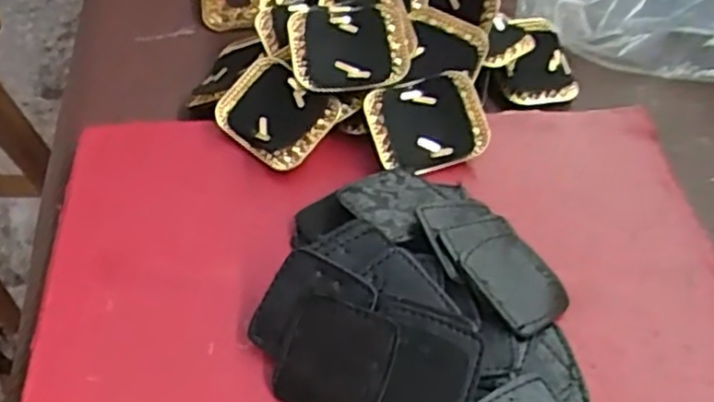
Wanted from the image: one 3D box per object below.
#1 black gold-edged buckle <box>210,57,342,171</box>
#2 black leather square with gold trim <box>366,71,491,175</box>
[{"bbox_3d":[-0.042,-0.045,0.373,0.055,0.013,0.046,37,80,23],"label":"black gold-edged buckle"},{"bbox_3d":[0.037,-0.040,0.373,0.058,0.009,0.046,-20,82,-9],"label":"black leather square with gold trim"}]

